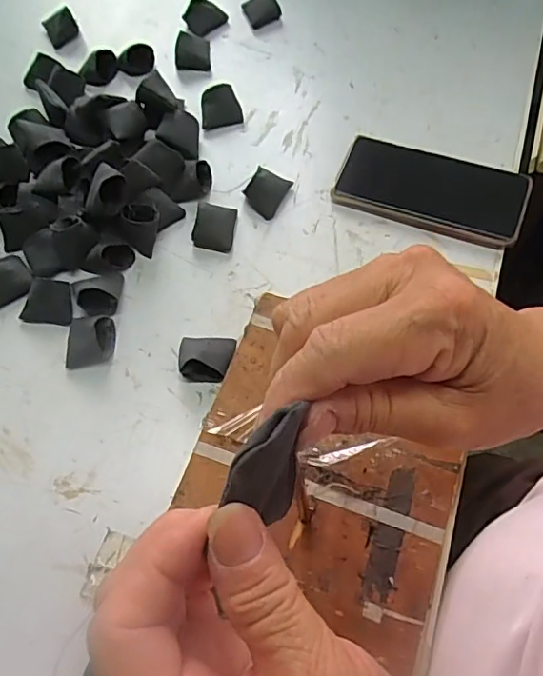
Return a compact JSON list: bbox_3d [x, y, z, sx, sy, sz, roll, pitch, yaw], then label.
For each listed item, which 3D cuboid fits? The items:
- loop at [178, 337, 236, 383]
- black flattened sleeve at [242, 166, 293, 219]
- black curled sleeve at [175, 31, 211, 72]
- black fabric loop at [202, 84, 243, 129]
[{"bbox_3d":[-0.051,0.013,0.426,0.042,0.021,0.037,1,64,4],"label":"loop"},{"bbox_3d":[-0.005,-0.131,0.493,0.031,0.021,0.042,23,68,13],"label":"black flattened sleeve"},{"bbox_3d":[-0.083,-0.299,0.577,0.036,0.019,0.036,-7,64,0],"label":"black curled sleeve"},{"bbox_3d":[-0.050,-0.225,0.536,0.039,0.024,0.030,-13,64,-3],"label":"black fabric loop"}]

